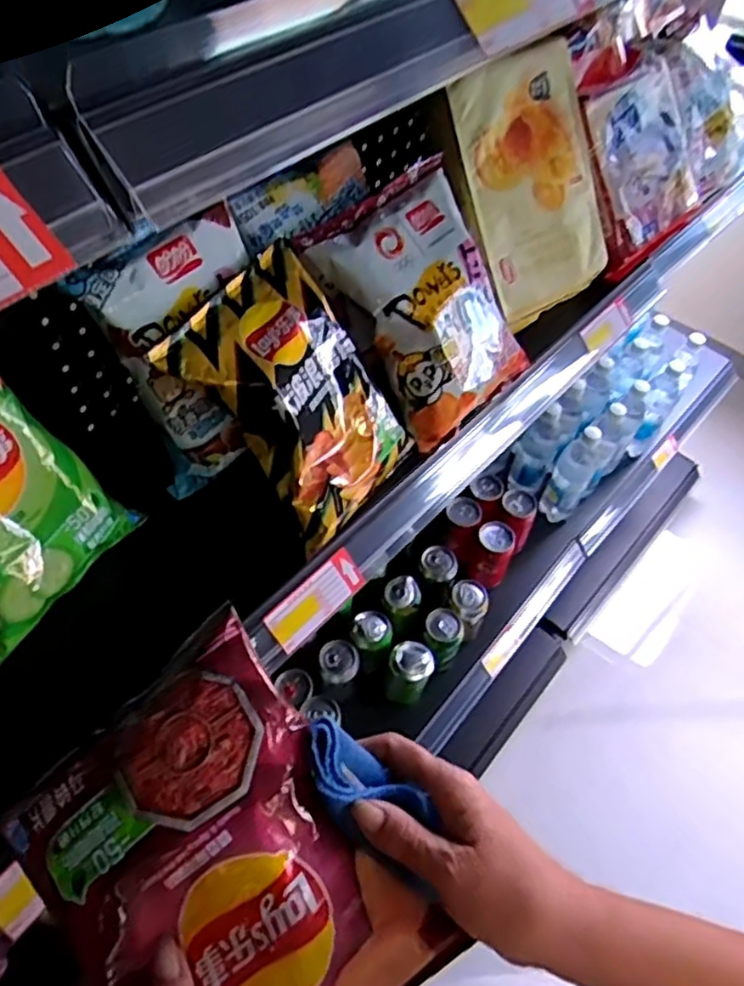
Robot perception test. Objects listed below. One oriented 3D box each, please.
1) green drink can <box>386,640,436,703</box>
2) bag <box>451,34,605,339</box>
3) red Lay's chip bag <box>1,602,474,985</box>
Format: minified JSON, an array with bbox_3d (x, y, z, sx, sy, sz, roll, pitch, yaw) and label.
[{"bbox_3d":[0.056,0.279,1.051,0.071,0.106,0.067,9,54,4],"label":"green drink can"},{"bbox_3d":[0.171,-0.310,0.704,0.150,0.240,0.025,-25,24,-13],"label":"bag"},{"bbox_3d":[-0.081,0.195,0.362,0.152,0.055,0.204,-35,82,-12],"label":"red Lay's chip bag"}]

